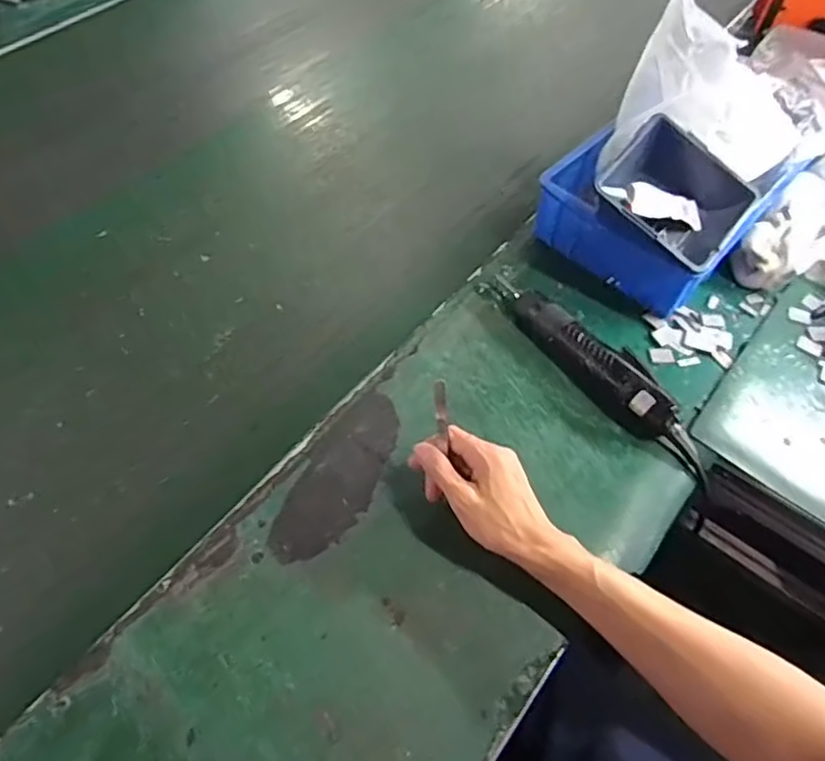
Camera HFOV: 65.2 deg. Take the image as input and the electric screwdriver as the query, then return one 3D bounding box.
[{"bbox_3d":[0.186,-0.018,0.659,0.053,0.042,0.298,-37,64,-24],"label":"electric screwdriver"}]

